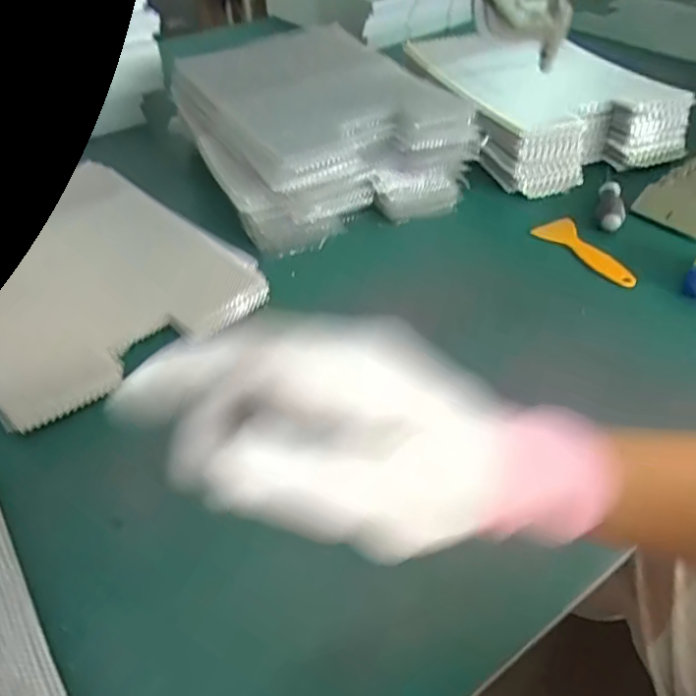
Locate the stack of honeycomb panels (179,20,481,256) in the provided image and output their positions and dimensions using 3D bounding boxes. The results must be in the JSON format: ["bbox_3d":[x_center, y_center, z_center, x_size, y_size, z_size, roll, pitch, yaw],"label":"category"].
[{"bbox_3d":[-0.057,-0.284,0.741,0.274,0.115,0.396,-20,47,-19],"label":"stack of honeycomb panels"}]

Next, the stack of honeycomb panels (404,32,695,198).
[{"bbox_3d":[0.258,-0.341,0.809,0.268,0.092,0.309,-13,45,-12],"label":"stack of honeycomb panels"}]

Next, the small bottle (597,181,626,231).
[{"bbox_3d":[0.303,-0.164,0.682,0.022,0.028,0.075,8,44,10],"label":"small bottle"}]

